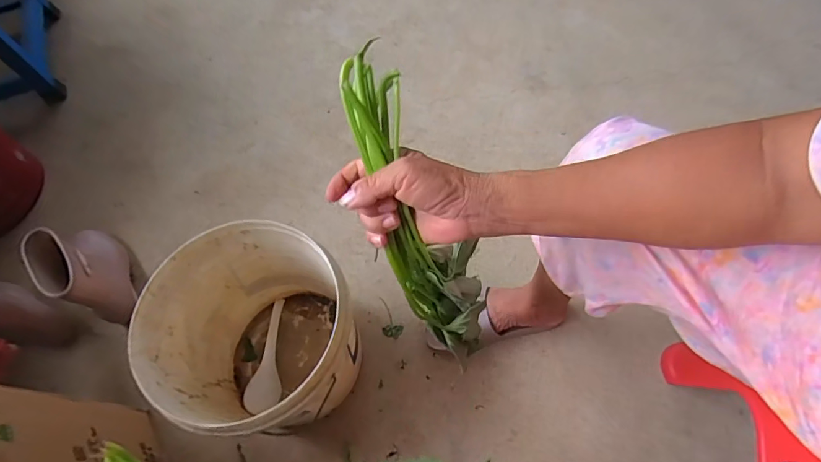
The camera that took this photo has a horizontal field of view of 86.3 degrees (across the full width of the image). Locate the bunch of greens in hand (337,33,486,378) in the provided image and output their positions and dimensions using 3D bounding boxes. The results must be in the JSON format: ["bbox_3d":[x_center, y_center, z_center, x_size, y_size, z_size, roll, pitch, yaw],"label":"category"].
[{"bbox_3d":[0.016,0.000,0.405,0.096,0.327,0.086,-34,38,-14],"label":"bunch of greens in hand"}]

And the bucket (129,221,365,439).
[{"bbox_3d":[-0.203,0.157,0.645,0.253,0.253,0.242,-1,63,2],"label":"bucket"}]

